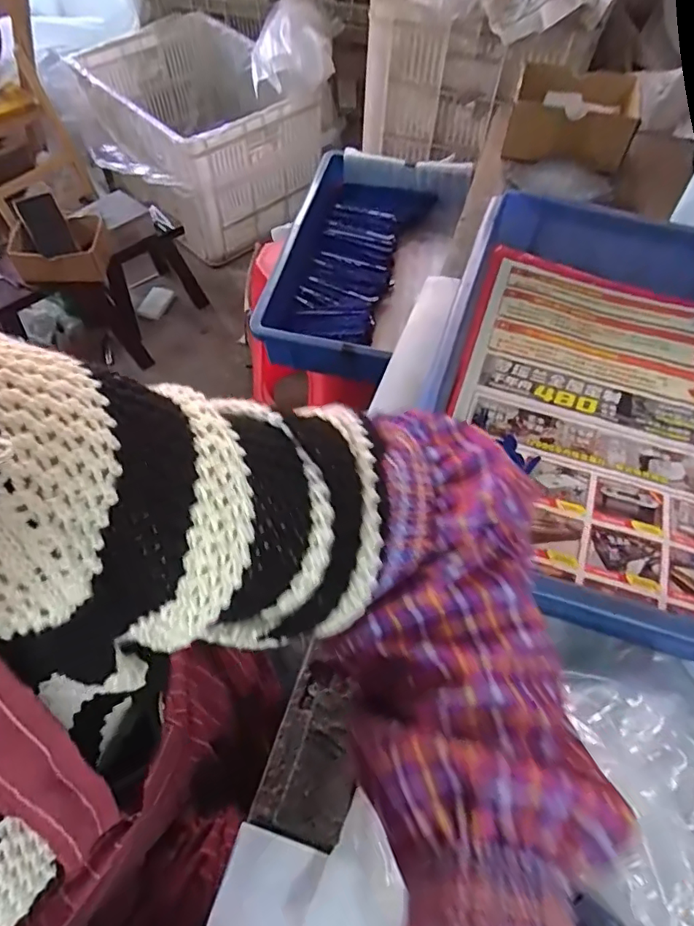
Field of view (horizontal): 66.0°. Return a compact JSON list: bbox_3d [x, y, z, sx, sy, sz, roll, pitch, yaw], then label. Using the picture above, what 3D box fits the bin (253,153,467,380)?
[{"bbox_3d":[0.020,-0.317,0.816,0.231,0.086,0.417,15,57,7],"label":"bin"}]

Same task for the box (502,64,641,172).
[{"bbox_3d":[0.308,-0.481,0.740,0.164,0.065,0.145,12,57,5],"label":"box"}]

